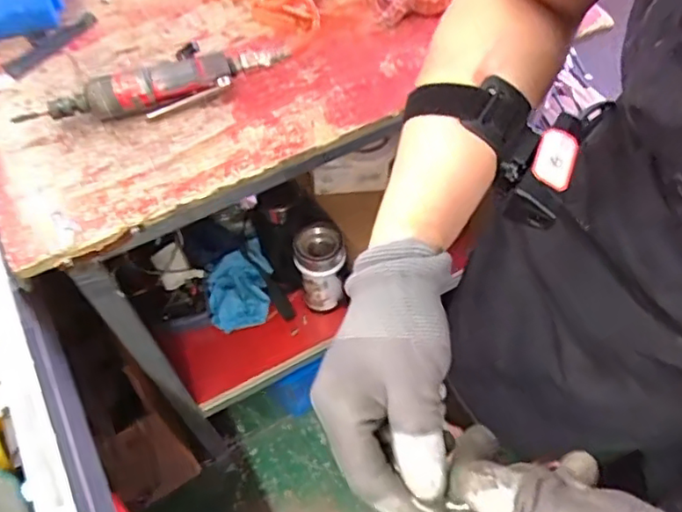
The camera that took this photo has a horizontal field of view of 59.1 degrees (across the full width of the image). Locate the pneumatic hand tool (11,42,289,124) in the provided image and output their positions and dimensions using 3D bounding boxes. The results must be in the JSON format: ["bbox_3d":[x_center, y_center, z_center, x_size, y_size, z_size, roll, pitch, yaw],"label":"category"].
[{"bbox_3d":[-0.196,-0.178,0.634,0.282,0.047,0.054,-20,59,-12],"label":"pneumatic hand tool"}]

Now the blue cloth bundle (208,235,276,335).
[{"bbox_3d":[-0.177,0.051,1.049,0.115,0.077,0.125,-15,58,-9],"label":"blue cloth bundle"}]

